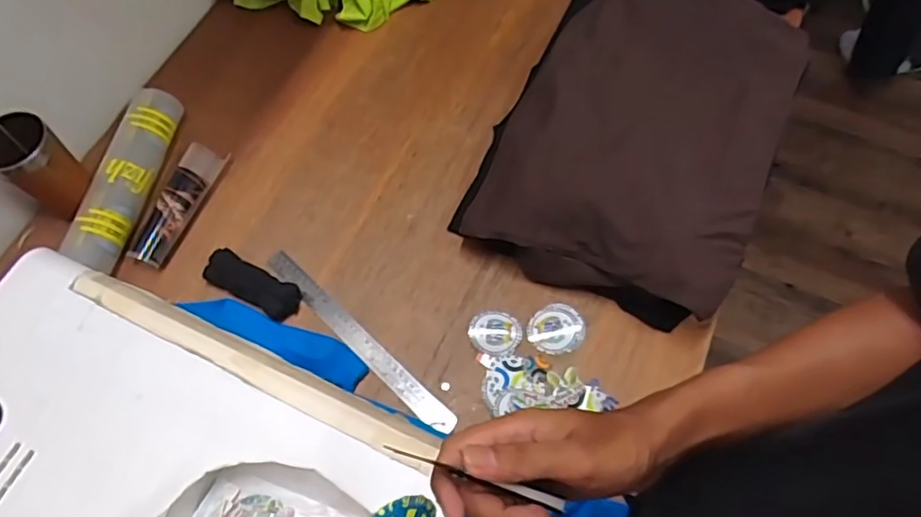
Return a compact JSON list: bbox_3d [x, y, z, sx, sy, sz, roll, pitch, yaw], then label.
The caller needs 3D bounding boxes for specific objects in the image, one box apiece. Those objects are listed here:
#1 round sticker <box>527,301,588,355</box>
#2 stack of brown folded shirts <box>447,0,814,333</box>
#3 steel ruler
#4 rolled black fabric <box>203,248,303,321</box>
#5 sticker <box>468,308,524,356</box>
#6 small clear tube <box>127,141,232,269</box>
[{"bbox_3d":[0.120,0.087,0.756,0.068,0.008,0.061,13,65,6],"label":"round sticker"},{"bbox_3d":[0.245,-0.186,0.827,0.350,0.105,0.499,23,66,11],"label":"stack of brown folded shirts"},{"bbox_3d":[-0.129,0.099,0.757,0.320,0.005,0.025,40,72,18],"label":"steel ruler"},{"bbox_3d":[-0.265,0.032,0.775,0.127,0.026,0.049,27,67,13],"label":"rolled black fabric"},{"bbox_3d":[0.043,0.092,0.756,0.065,0.008,0.055,14,65,7],"label":"sticker"},{"bbox_3d":[-0.373,-0.072,0.812,0.042,0.048,0.178,20,65,9],"label":"small clear tube"}]

